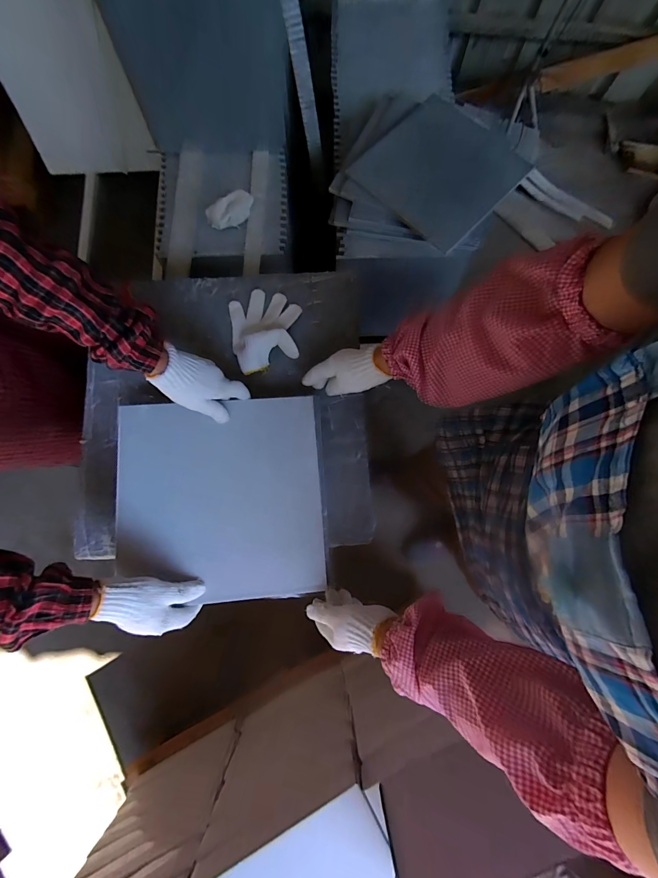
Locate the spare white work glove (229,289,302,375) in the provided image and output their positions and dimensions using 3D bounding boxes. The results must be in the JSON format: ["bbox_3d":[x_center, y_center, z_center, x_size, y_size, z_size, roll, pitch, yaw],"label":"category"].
[{"bbox_3d":[-0.113,-0.200,0.620,0.128,0.041,0.164,-8,80,-1],"label":"spare white work glove"}]

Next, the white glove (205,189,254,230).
[{"bbox_3d":[-0.236,-0.547,0.836,0.115,0.014,0.080,-20,80,-4],"label":"white glove"}]

